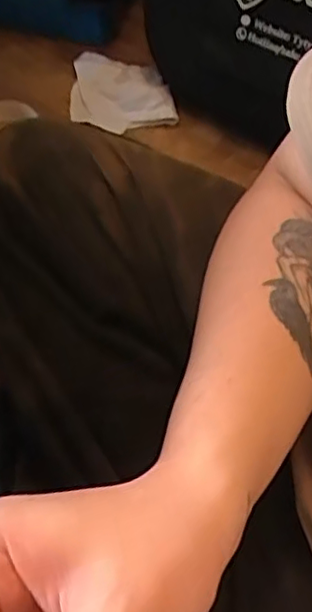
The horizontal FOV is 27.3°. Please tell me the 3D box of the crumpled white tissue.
[{"bbox_3d":[-0.045,-0.281,0.847,0.132,0.057,0.103,3,55,0],"label":"crumpled white tissue"}]

